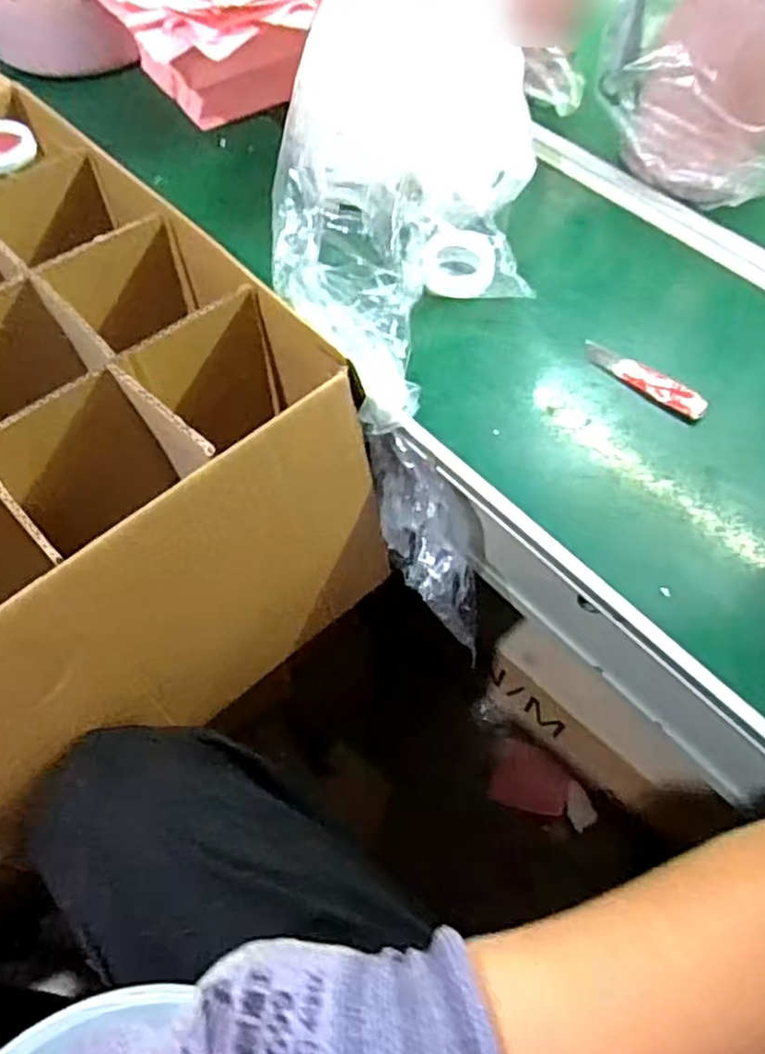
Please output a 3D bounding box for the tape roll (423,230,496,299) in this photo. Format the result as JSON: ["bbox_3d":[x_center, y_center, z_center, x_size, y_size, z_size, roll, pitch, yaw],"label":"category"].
[{"bbox_3d":[0.066,-0.228,0.615,0.060,0.028,0.060,0,59,-1],"label":"tape roll"}]

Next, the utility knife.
[{"bbox_3d":[0.208,-0.117,0.562,0.025,0.015,0.105,-38,67,-21],"label":"utility knife"}]

